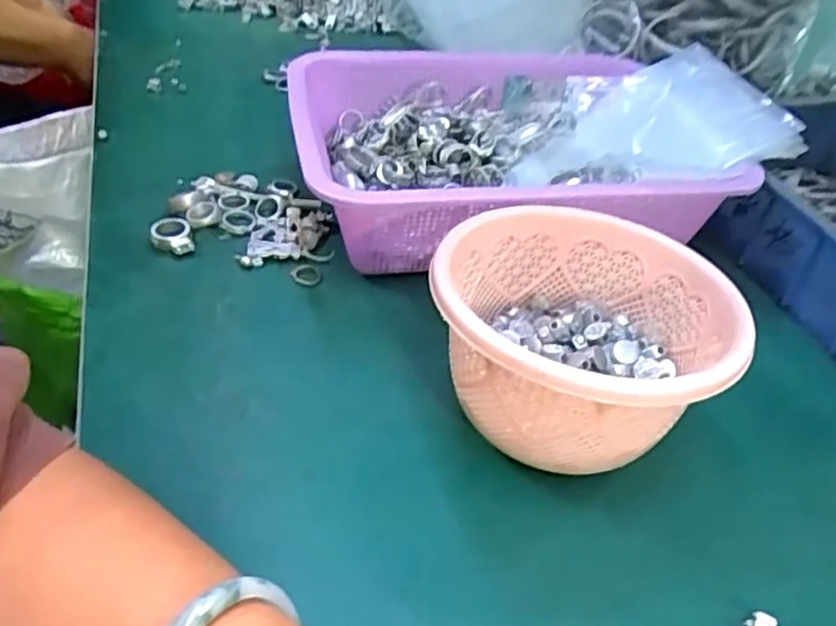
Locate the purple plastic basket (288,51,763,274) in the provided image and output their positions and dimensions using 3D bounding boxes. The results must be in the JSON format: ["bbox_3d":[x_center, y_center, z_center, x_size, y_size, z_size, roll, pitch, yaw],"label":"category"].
[{"bbox_3d":[0.056,-0.113,0.511,0.291,0.085,0.229,-4,41,-11],"label":"purple plastic basket"}]

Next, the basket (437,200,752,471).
[{"bbox_3d":[0.079,0.019,0.352,0.141,0.096,0.143,3,40,-3],"label":"basket"}]

